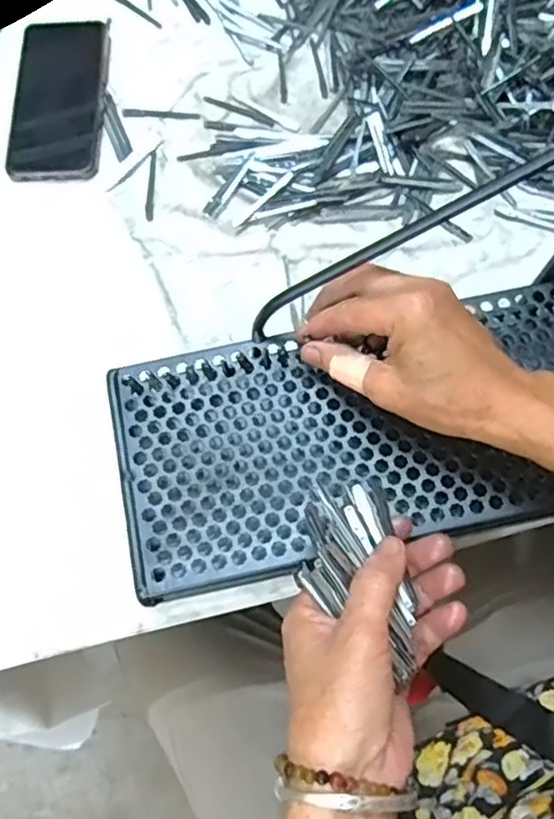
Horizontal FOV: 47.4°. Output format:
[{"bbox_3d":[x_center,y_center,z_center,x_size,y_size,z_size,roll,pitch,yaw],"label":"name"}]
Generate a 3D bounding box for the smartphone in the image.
[{"bbox_3d":[-0.191,-0.272,0.554,0.076,0.009,0.174,-2,73,1],"label":"smartphone"}]

